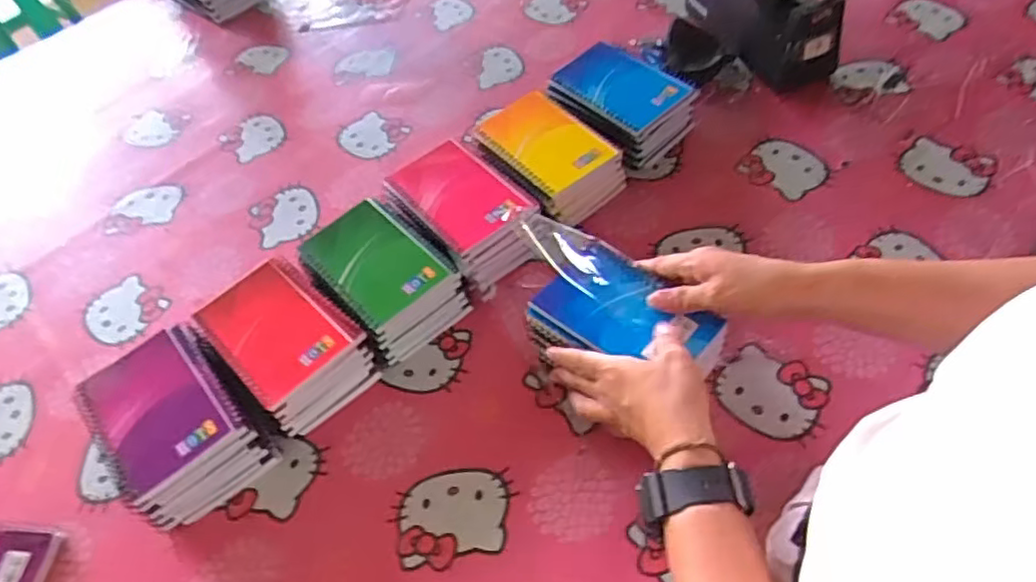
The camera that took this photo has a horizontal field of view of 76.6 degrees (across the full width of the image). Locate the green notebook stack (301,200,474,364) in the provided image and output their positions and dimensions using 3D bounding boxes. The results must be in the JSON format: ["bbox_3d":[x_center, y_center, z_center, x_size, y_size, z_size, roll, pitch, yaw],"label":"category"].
[{"bbox_3d":[-0.122,-0.012,0.596,0.092,0.065,0.135,-38,59,-21],"label":"green notebook stack"}]

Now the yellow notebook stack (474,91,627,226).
[{"bbox_3d":[0.032,-0.132,0.663,0.097,0.061,0.135,-32,57,-17],"label":"yellow notebook stack"}]

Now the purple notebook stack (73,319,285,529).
[{"bbox_3d":[-0.274,0.106,0.531,0.104,0.063,0.139,-38,59,-20],"label":"purple notebook stack"}]

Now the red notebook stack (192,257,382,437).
[{"bbox_3d":[-0.200,0.045,0.567,0.092,0.058,0.139,-40,60,-22],"label":"red notebook stack"}]

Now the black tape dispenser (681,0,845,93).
[{"bbox_3d":[0.270,-0.333,0.749,0.095,0.106,0.204,-20,54,-9],"label":"black tape dispenser"}]

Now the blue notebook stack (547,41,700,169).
[{"bbox_3d":[0.106,-0.201,0.704,0.111,0.060,0.136,-38,59,-21],"label":"blue notebook stack"}]

